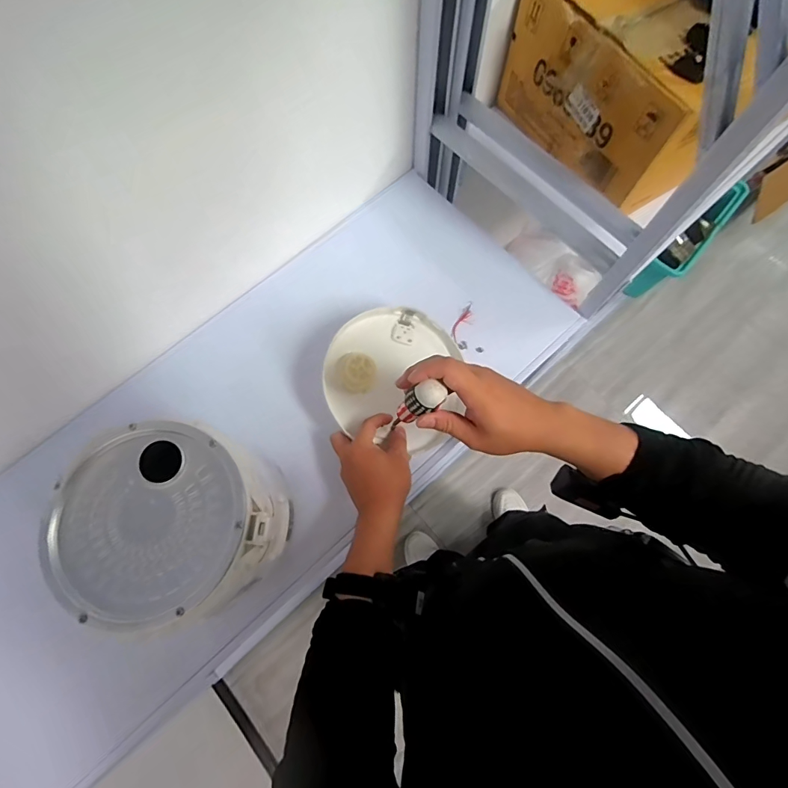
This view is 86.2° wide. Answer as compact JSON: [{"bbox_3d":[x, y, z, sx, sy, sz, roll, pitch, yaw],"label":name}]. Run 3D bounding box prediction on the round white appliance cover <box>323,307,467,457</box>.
[{"bbox_3d":[0.005,-0.029,0.603,0.200,0.033,0.192,2,85,-25],"label":"round white appliance cover"}]

